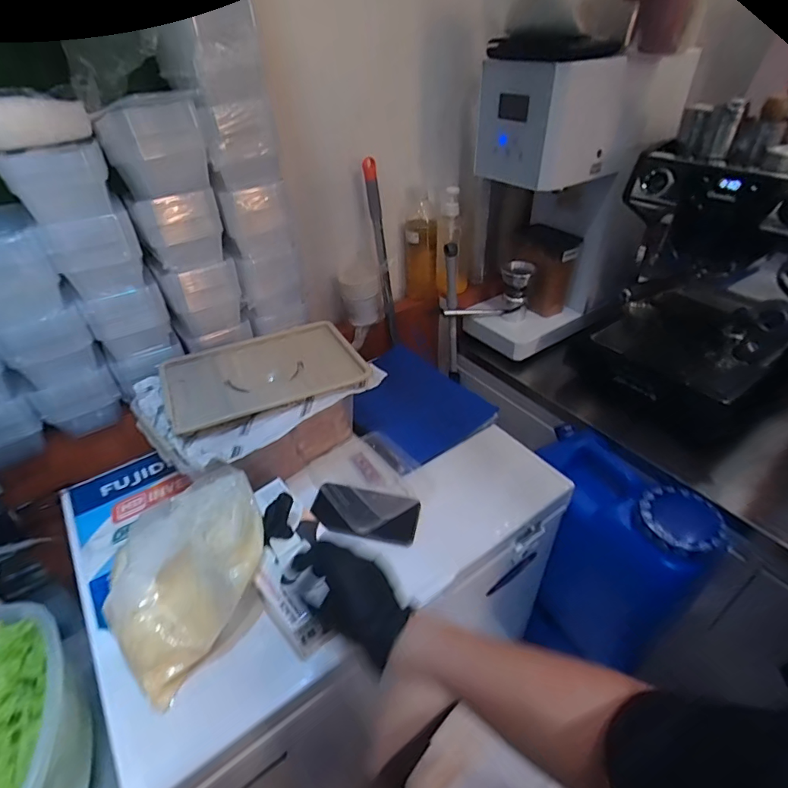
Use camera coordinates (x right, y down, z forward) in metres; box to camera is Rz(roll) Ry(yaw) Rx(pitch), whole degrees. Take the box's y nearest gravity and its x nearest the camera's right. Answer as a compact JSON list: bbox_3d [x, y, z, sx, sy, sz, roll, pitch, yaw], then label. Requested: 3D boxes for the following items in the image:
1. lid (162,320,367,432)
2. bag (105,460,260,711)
[{"bbox_3d":[-0.219,-0.045,0.767,0.302,0.015,0.203,-17,41,-19],"label":"lid"},{"bbox_3d":[-0.273,0.216,0.595,0.191,0.127,0.218,27,47,31],"label":"bag"}]

